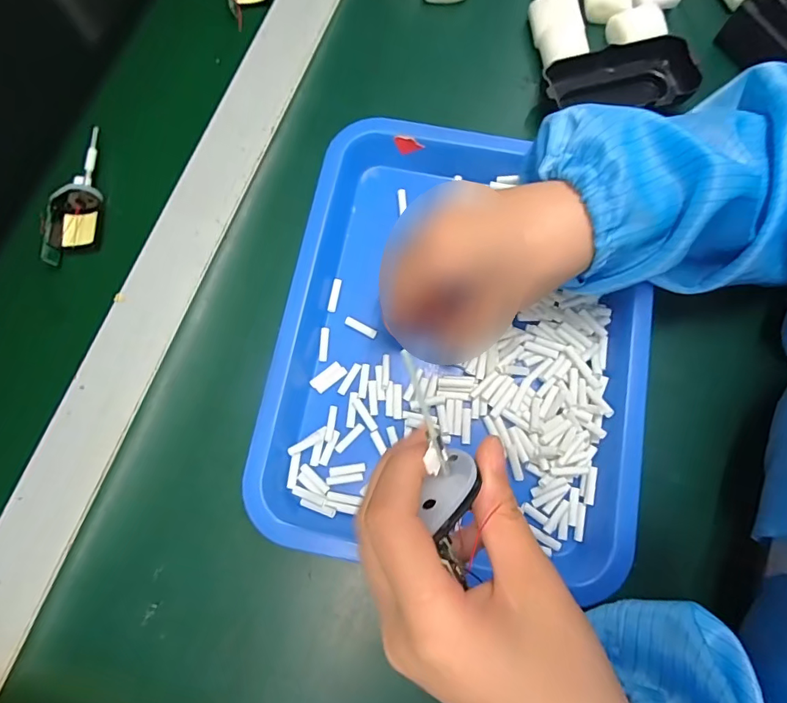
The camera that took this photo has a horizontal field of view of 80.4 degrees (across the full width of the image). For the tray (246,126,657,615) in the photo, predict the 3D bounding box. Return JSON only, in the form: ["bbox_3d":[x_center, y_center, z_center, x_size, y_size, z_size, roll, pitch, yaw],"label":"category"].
[{"bbox_3d":[0.043,-0.009,0.303,0.228,0.033,0.274,12,77,1],"label":"tray"}]

